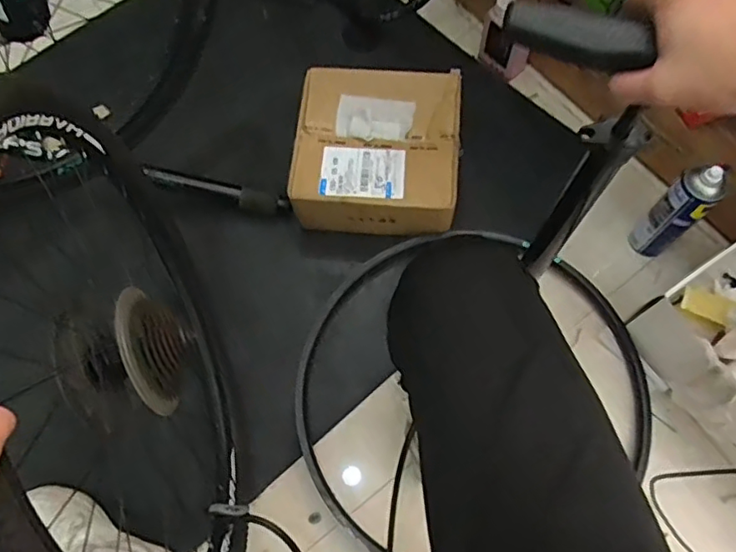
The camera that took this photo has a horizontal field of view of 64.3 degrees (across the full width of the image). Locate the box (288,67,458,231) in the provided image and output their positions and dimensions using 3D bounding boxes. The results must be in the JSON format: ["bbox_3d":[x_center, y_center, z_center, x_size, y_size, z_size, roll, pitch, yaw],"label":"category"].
[{"bbox_3d":[0.017,-0.217,1.018,0.276,0.101,0.266,4,69,3],"label":"box"}]

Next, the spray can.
[{"bbox_3d":[0.488,-0.106,0.918,0.063,0.223,0.069,-1,69,2],"label":"spray can"}]

